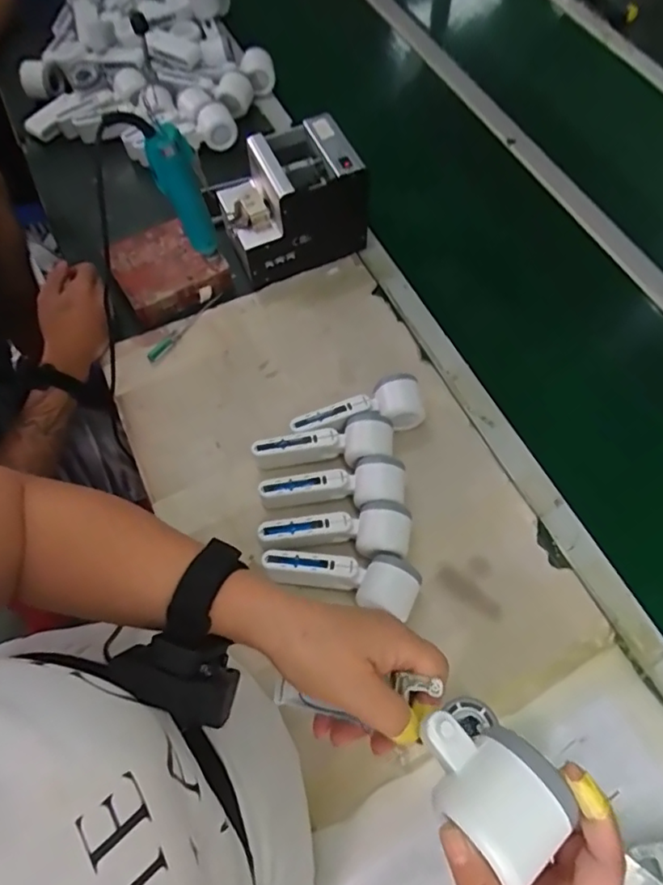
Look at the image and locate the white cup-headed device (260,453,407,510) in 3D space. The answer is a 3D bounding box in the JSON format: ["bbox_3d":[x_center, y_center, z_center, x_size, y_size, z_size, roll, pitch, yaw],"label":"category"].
[{"bbox_3d":[0.005,0.060,0.658,0.170,0.046,0.057,-11,65,-6],"label":"white cup-headed device"}]

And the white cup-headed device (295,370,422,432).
[{"bbox_3d":[0.034,-0.032,0.693,0.164,0.052,0.056,-18,66,-9],"label":"white cup-headed device"}]

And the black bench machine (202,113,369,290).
[{"bbox_3d":[-0.058,-0.341,0.790,0.183,0.142,0.131,-25,67,-12],"label":"black bench machine"}]

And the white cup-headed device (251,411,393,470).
[{"bbox_3d":[-0.006,0.010,0.677,0.168,0.048,0.061,-15,66,-8],"label":"white cup-headed device"}]

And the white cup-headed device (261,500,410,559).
[{"bbox_3d":[0.003,0.099,0.636,0.168,0.050,0.061,2,65,0],"label":"white cup-headed device"}]

